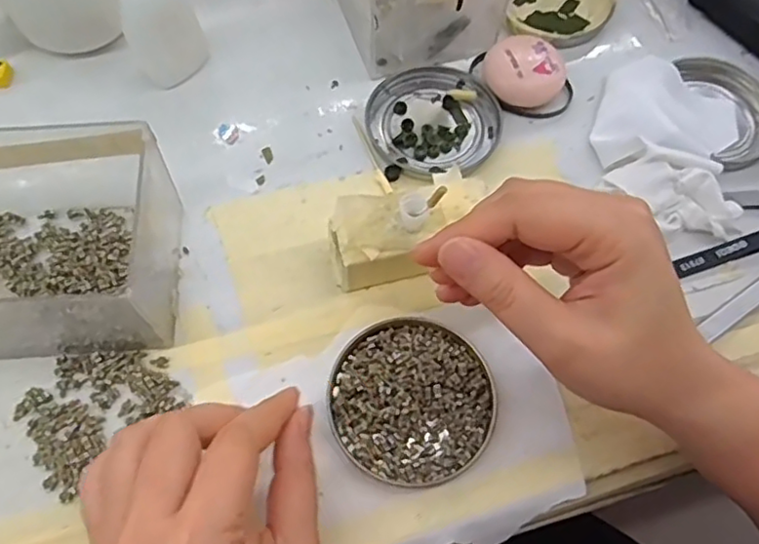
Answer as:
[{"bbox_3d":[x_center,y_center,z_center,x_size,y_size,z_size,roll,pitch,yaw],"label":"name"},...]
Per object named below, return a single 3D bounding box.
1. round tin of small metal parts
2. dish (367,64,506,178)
[{"bbox_3d":[0.015,0.061,0.301,0.076,0.014,0.077,1,64,-1],"label":"round tin of small metal parts"},{"bbox_3d":[0.032,-0.091,0.377,0.076,0.007,0.078,1,64,-1],"label":"dish"}]

